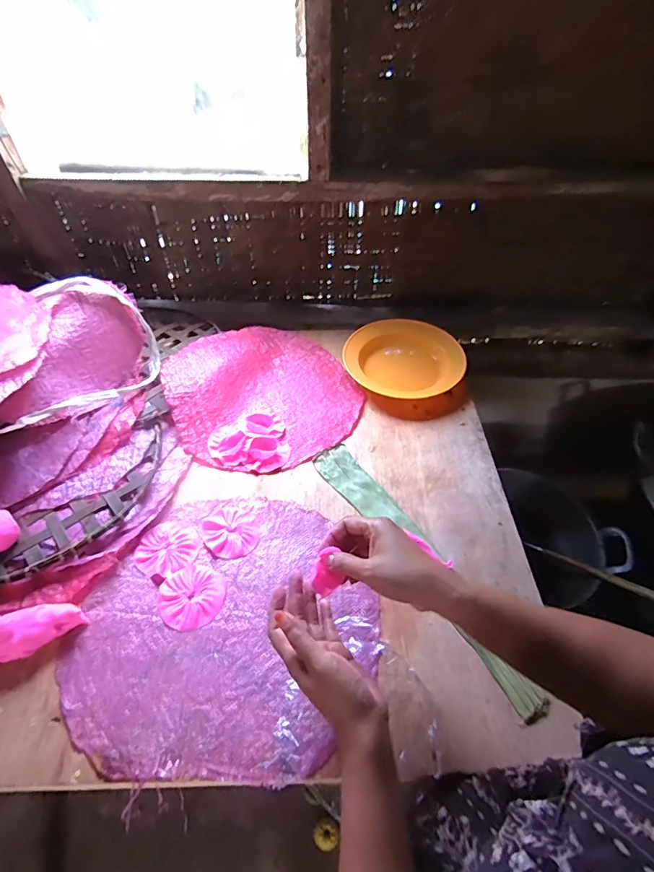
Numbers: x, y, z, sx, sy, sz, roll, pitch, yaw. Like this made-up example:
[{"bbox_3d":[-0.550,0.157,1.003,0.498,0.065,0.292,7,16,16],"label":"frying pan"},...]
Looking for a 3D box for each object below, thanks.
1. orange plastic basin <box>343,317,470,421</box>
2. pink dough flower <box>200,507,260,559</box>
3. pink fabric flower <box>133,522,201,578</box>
[{"bbox_3d":[0.155,-0.134,0.812,0.207,0.067,0.218,0,48,0],"label":"orange plastic basin"},{"bbox_3d":[-0.130,0.130,0.602,0.070,0.006,0.076,-29,54,-24],"label":"pink dough flower"},{"bbox_3d":[-0.209,0.147,0.582,0.078,0.004,0.073,0,48,0],"label":"pink fabric flower"}]

